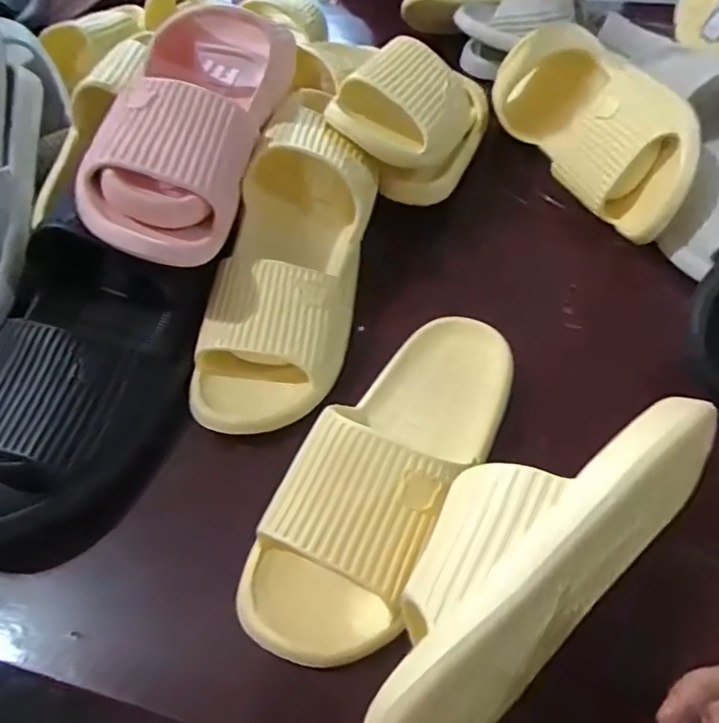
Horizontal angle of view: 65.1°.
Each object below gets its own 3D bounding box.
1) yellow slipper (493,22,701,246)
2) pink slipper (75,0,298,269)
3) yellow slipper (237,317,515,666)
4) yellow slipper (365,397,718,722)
[{"bbox_3d":[0.215,-0.225,0.523,0.076,0.105,0.264,-3,48,-26],"label":"yellow slipper"},{"bbox_3d":[-0.117,-0.196,0.428,0.091,0.075,0.284,6,52,9],"label":"pink slipper"},{"bbox_3d":[0.024,0.054,0.341,0.095,0.064,0.244,22,56,21],"label":"yellow slipper"},{"bbox_3d":[0.089,0.088,0.280,0.236,0.095,0.074,-35,57,-21],"label":"yellow slipper"}]

